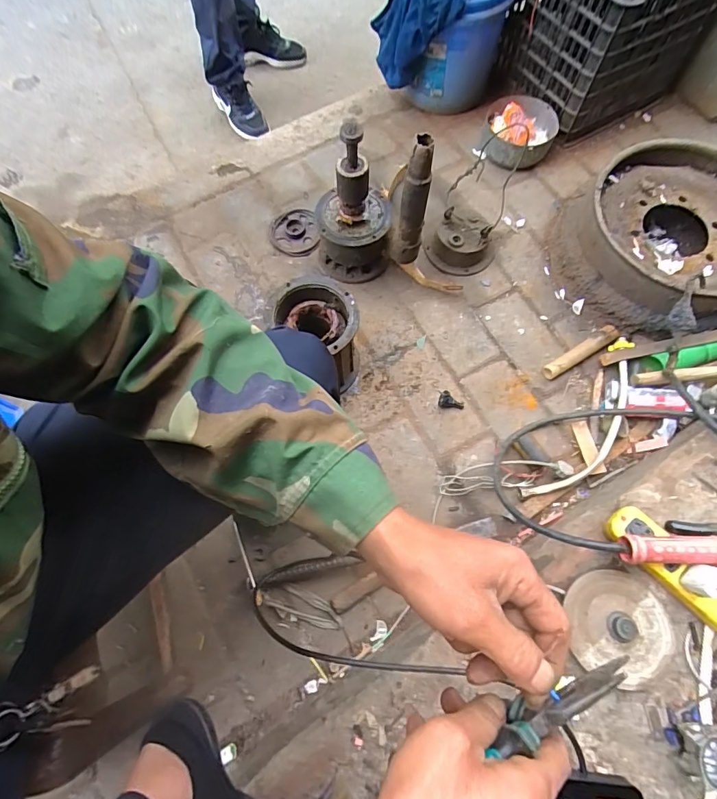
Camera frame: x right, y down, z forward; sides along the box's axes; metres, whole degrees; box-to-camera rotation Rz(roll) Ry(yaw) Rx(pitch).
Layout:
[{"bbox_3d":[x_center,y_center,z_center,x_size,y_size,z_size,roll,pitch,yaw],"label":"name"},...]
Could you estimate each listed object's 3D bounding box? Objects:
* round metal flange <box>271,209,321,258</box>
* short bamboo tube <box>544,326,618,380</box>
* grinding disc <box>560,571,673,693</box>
[{"bbox_3d":[-0.154,-0.404,1.050,0.111,0.025,0.135,-10,70,-5],"label":"round metal flange"},{"bbox_3d":[0.473,-0.099,0.921,0.182,0.032,0.034,-31,73,-12],"label":"short bamboo tube"},{"bbox_3d":[0.365,0.315,0.598,0.141,0.038,0.135,0,69,-1],"label":"grinding disc"}]

